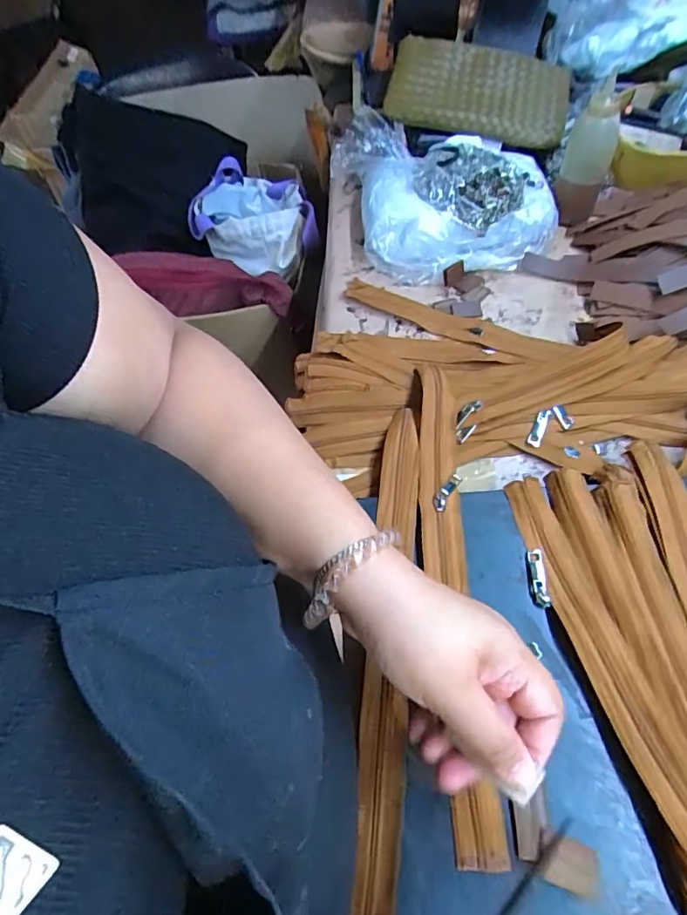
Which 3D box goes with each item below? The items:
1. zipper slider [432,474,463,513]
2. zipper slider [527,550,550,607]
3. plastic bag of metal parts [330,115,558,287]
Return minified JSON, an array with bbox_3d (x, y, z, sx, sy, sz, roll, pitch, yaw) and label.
[{"bbox_3d":[0.083,0.027,0.412,0.011,0.006,0.044,28,50,19],"label":"zipper slider"},{"bbox_3d":[0.140,0.087,0.373,0.010,0.005,0.041,0,60,4],"label":"zipper slider"},{"bbox_3d":[0.117,-0.300,0.586,0.216,0.078,0.201,-15,60,-5],"label":"plastic bag of metal parts"}]

